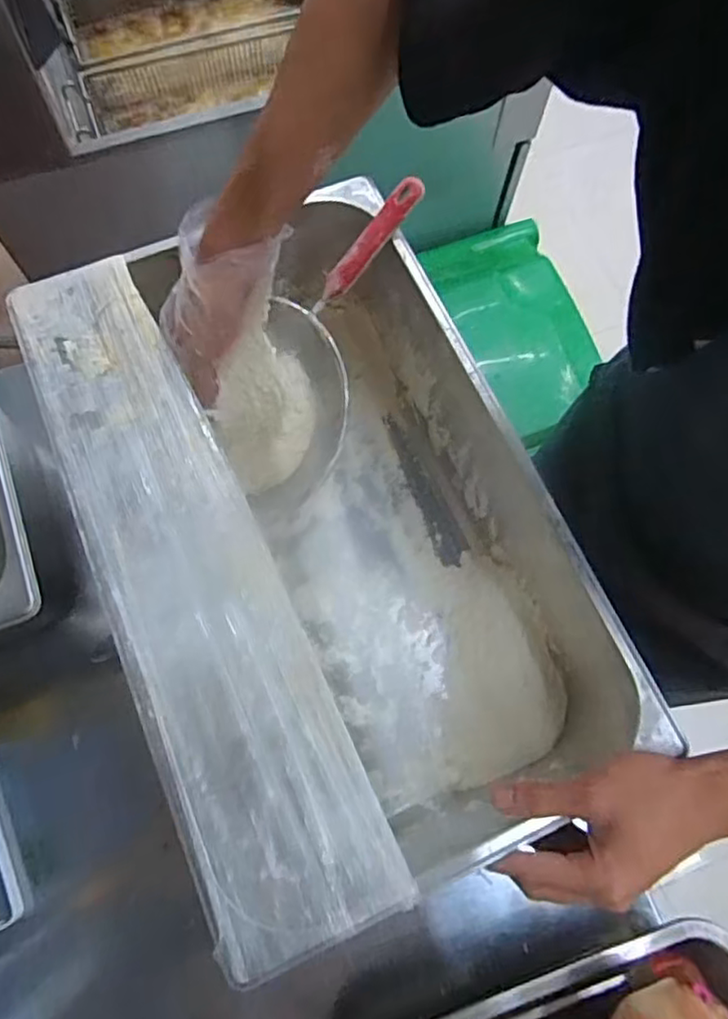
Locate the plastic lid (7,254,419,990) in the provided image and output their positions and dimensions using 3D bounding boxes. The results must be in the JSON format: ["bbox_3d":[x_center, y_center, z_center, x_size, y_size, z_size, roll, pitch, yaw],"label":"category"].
[{"bbox_3d":[-0.129,0.035,0.440,0.115,0.013,0.501,-24,73,-9],"label":"plastic lid"}]

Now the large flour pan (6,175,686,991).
[{"bbox_3d":[-0.044,0.020,0.531,0.299,0.159,0.515,-22,73,-9],"label":"large flour pan"}]

